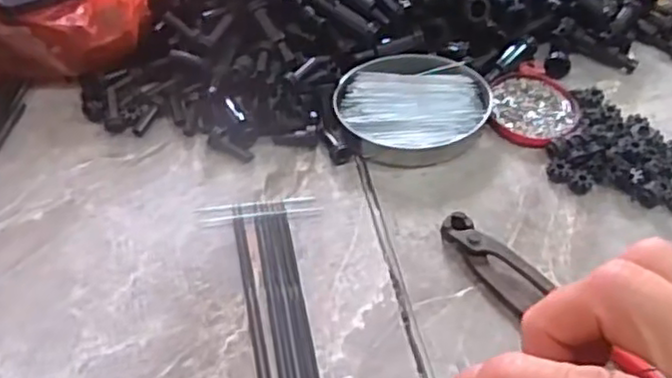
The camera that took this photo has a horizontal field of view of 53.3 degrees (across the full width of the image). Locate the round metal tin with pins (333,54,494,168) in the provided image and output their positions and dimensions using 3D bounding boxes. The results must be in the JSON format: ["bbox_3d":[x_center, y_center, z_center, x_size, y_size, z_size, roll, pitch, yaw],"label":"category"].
[{"bbox_3d":[0.069,-0.072,0.590,0.131,0.025,0.107,-17,55,-16],"label":"round metal tin with pins"}]

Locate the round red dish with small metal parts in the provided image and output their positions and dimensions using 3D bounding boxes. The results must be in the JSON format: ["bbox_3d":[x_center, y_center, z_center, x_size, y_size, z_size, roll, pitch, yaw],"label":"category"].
[{"bbox_3d":[0.178,-0.073,0.602,0.075,0.009,0.085,10,52,5],"label":"round red dish with small metal parts"}]

